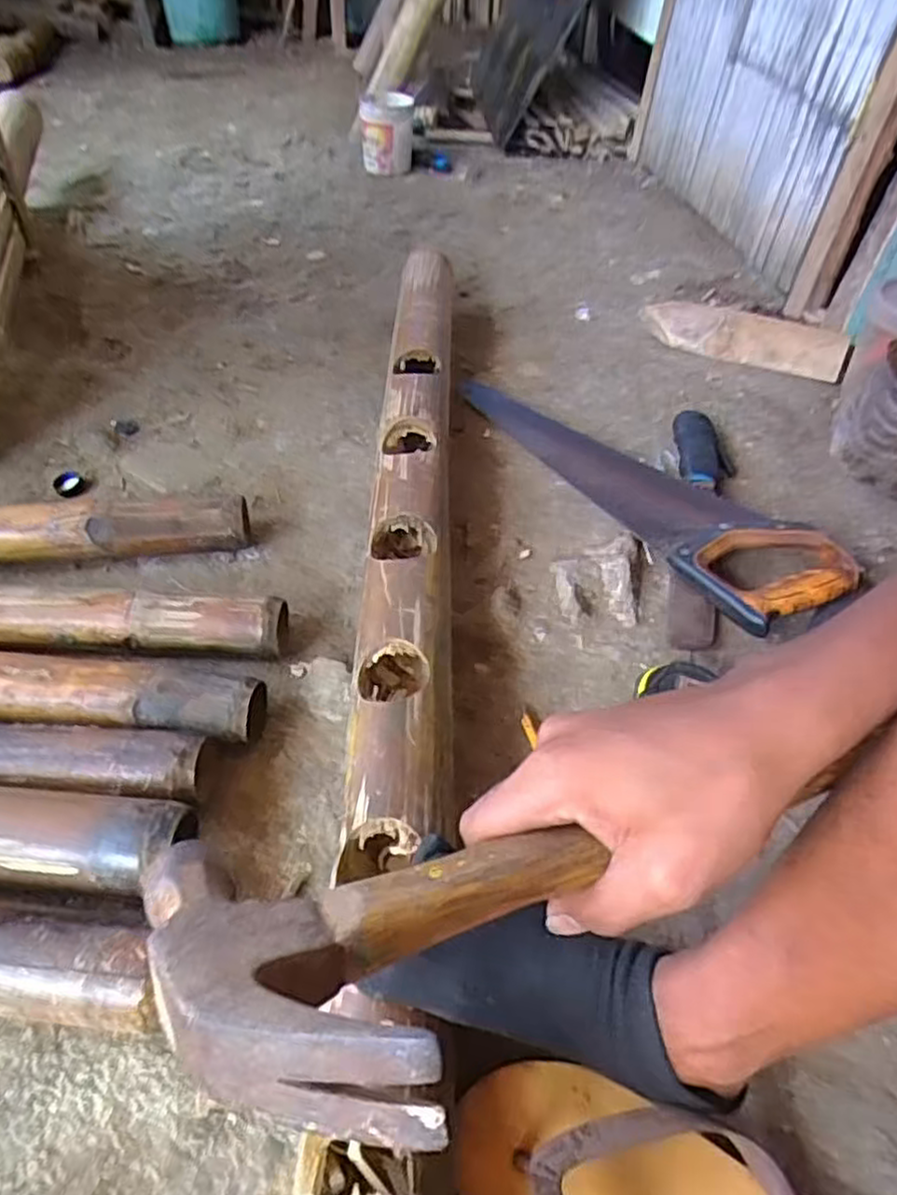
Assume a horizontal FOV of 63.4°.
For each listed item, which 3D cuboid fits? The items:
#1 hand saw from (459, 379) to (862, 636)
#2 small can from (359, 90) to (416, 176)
[{"bbox_3d":[0.197,-0.153,0.834,0.135,0.042,0.489,-25,53,-22],"label":"hand saw"},{"bbox_3d":[-0.130,-0.984,1.543,0.114,0.122,0.119,-2,47,-3],"label":"small can"}]

